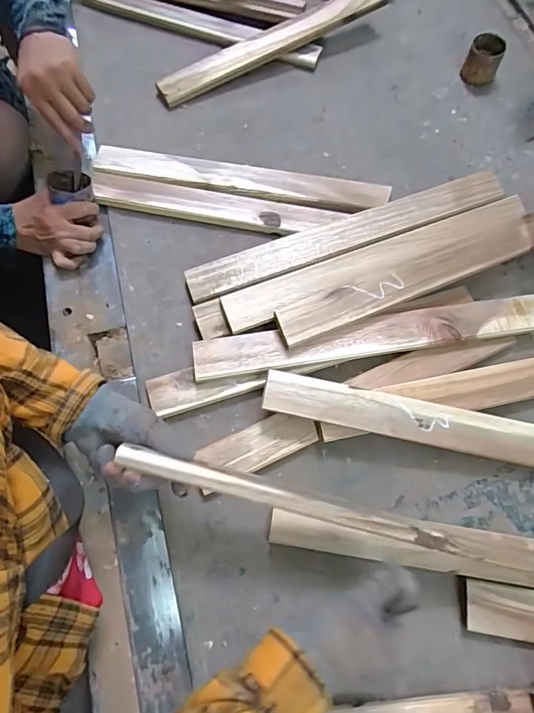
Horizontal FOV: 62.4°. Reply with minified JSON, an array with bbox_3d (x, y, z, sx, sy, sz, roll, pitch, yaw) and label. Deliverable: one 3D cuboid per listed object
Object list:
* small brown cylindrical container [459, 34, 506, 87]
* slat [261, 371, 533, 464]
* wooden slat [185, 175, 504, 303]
[{"bbox_3d":[0.389,-0.533,0.796,0.058,0.053,0.069,26,69,7],"label":"small brown cylindrical container"},{"bbox_3d":[0.218,0.084,0.524,0.446,0.007,0.046,12,79,-4],"label":"slat"},{"bbox_3d":[0.115,-0.174,0.618,0.468,0.010,0.062,-22,73,-8],"label":"wooden slat"}]

